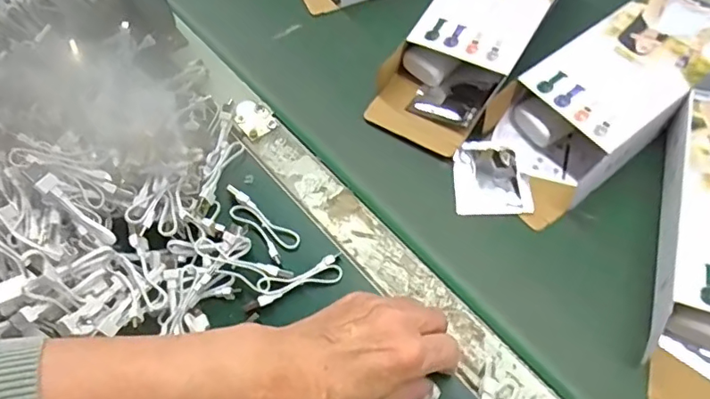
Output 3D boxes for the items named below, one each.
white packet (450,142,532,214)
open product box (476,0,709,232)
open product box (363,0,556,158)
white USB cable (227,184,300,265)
[{"bbox_3d":[0.117,-0.020,0.457,0.061,0.004,0.072,-4,58,8],"label":"white packet"},{"bbox_3d":[0.222,-0.089,0.456,0.245,0.055,0.115,-32,65,-17],"label":"open product box"},{"bbox_3d":[0.119,-0.161,0.504,0.105,0.059,0.248,30,69,25],"label":"open product box"},{"bbox_3d":[-0.077,0.016,0.427,0.027,0.013,0.076,-41,61,-15],"label":"white USB cable"}]

